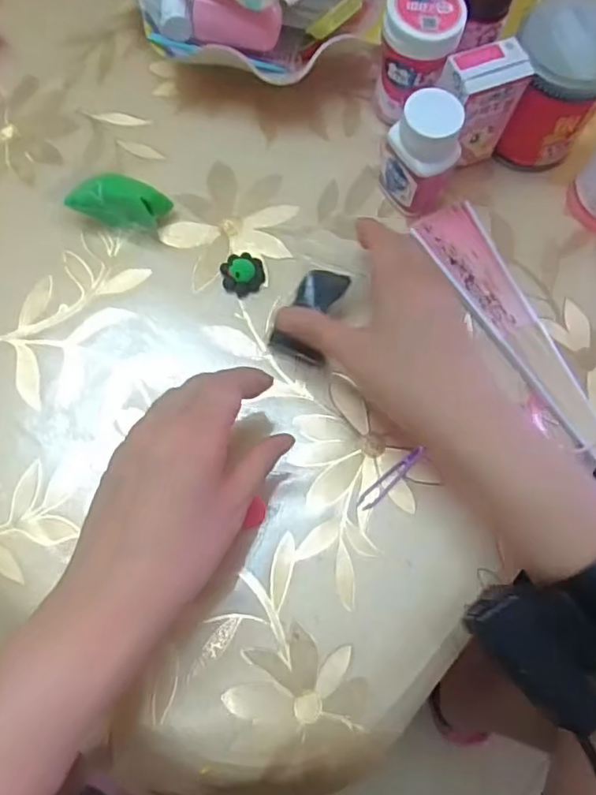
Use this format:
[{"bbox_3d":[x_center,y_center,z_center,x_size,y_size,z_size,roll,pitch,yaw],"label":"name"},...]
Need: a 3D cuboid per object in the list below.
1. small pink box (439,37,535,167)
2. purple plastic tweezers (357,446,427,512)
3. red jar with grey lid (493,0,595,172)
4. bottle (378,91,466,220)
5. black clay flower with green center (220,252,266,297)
[{"bbox_3d":[0.123,-0.201,0.426,0.050,0.092,0.031,-22,76,-8],"label":"small pink box"},{"bbox_3d":[0.060,0.053,0.390,0.052,0.011,0.011,-42,79,-13],"label":"purple plastic tweezers"},{"bbox_3d":[0.180,-0.220,0.435,0.068,0.092,0.072,1,74,-2],"label":"red jar with grey lid"},{"bbox_3d":[0.086,-0.168,0.421,0.038,0.082,0.044,-40,79,-12],"label":"bottle"},{"bbox_3d":[-0.039,-0.089,0.429,0.030,0.015,0.028,1,74,-2],"label":"black clay flower with green center"}]

